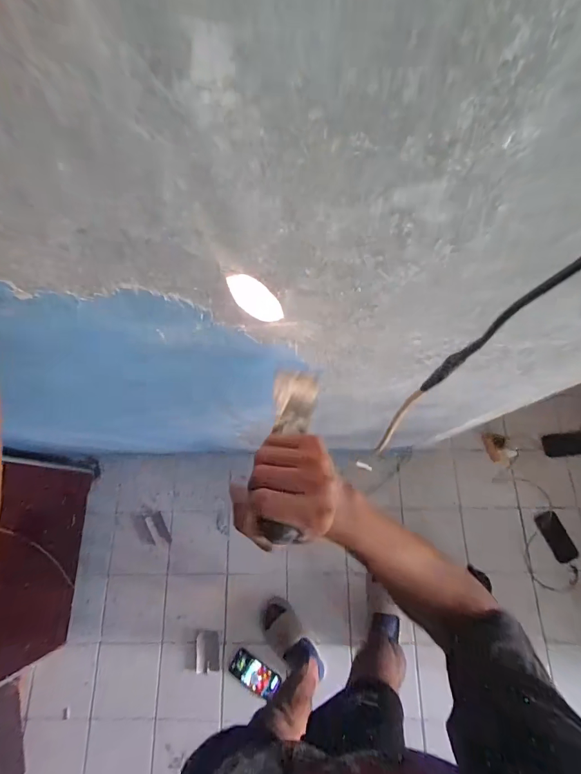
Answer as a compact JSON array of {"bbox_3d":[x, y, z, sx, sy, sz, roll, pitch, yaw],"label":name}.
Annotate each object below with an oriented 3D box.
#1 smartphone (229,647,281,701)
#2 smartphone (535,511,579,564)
[{"bbox_3d":[-0.119,0.930,1.245,0.173,0.014,0.087,28,75,13],"label":"smartphone"},{"bbox_3d":[0.907,0.510,1.312,0.078,0.013,0.167,-23,75,-5],"label":"smartphone"}]

